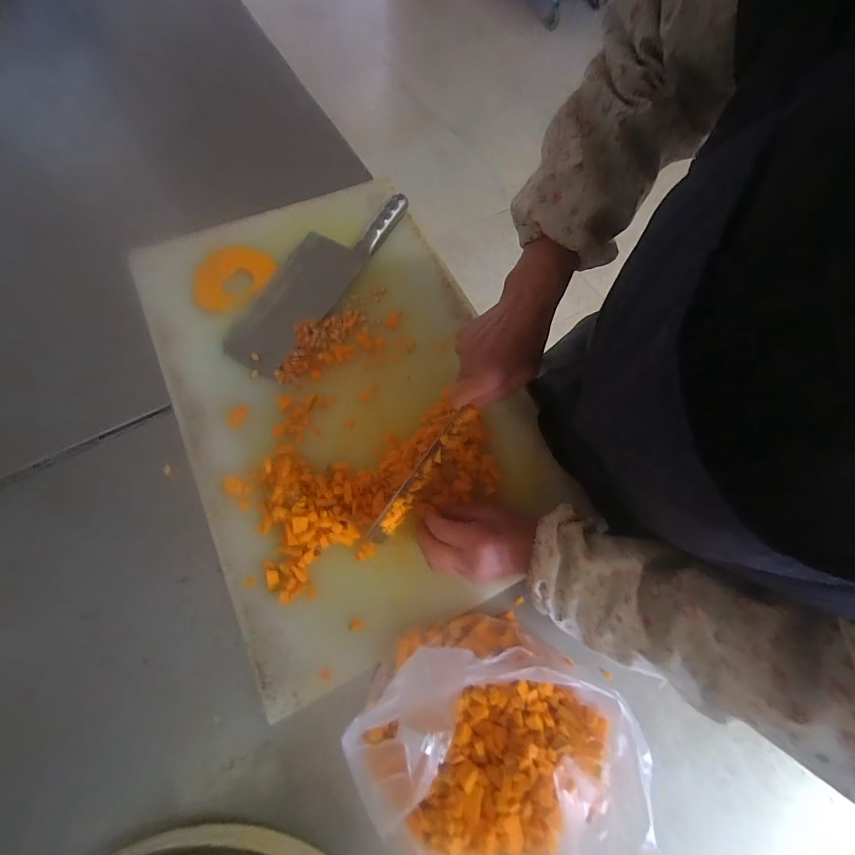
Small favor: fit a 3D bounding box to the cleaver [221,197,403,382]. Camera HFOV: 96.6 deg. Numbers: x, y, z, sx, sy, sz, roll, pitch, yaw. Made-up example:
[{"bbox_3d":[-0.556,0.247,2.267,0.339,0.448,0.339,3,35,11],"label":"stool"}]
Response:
[{"bbox_3d":[-0.141,-0.203,0.487,0.088,0.026,0.300,30,71,9],"label":"cleaver"}]

